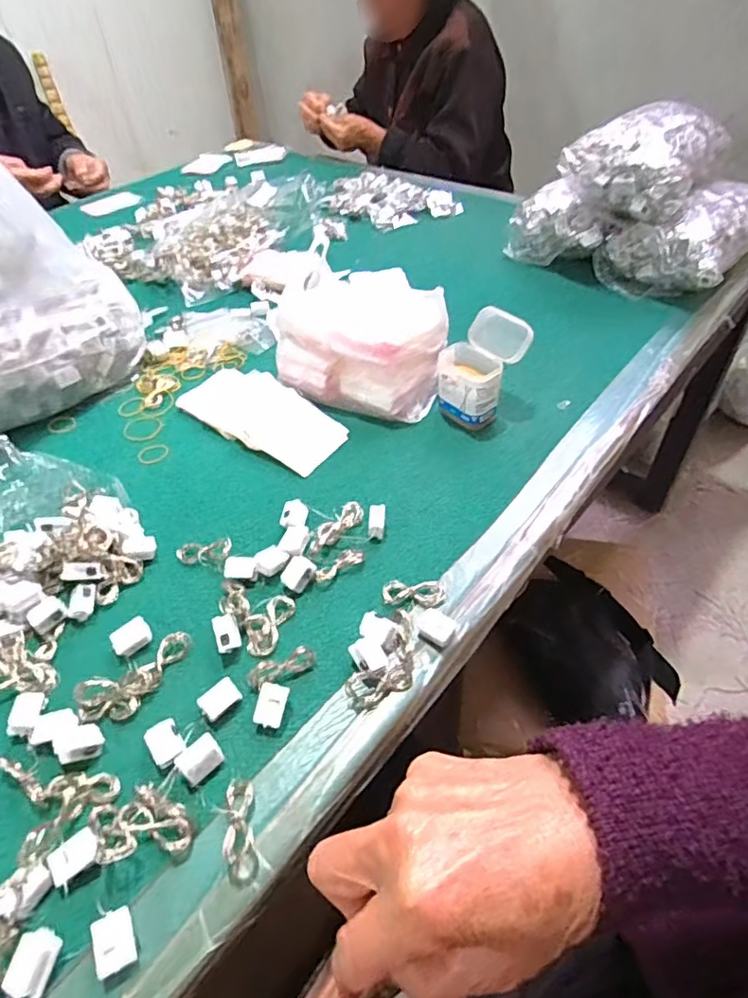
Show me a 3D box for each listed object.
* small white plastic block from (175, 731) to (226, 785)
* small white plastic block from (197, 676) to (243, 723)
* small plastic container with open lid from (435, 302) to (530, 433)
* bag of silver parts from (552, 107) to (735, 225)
[{"bbox_3d":[-0.117,0.175,0.378,0.022,0.011,0.028,35,57,29],"label":"small white plastic block"},{"bbox_3d":[-0.111,0.144,0.405,0.019,0.010,0.028,34,57,29],"label":"small white plastic block"},{"bbox_3d":[0.112,-0.140,0.603,0.080,0.096,0.074,-35,55,-26],"label":"small plastic container with open lid"},{"bbox_3d":[0.372,-0.472,0.770,0.159,0.091,0.211,27,54,26],"label":"bag of silver parts"}]

